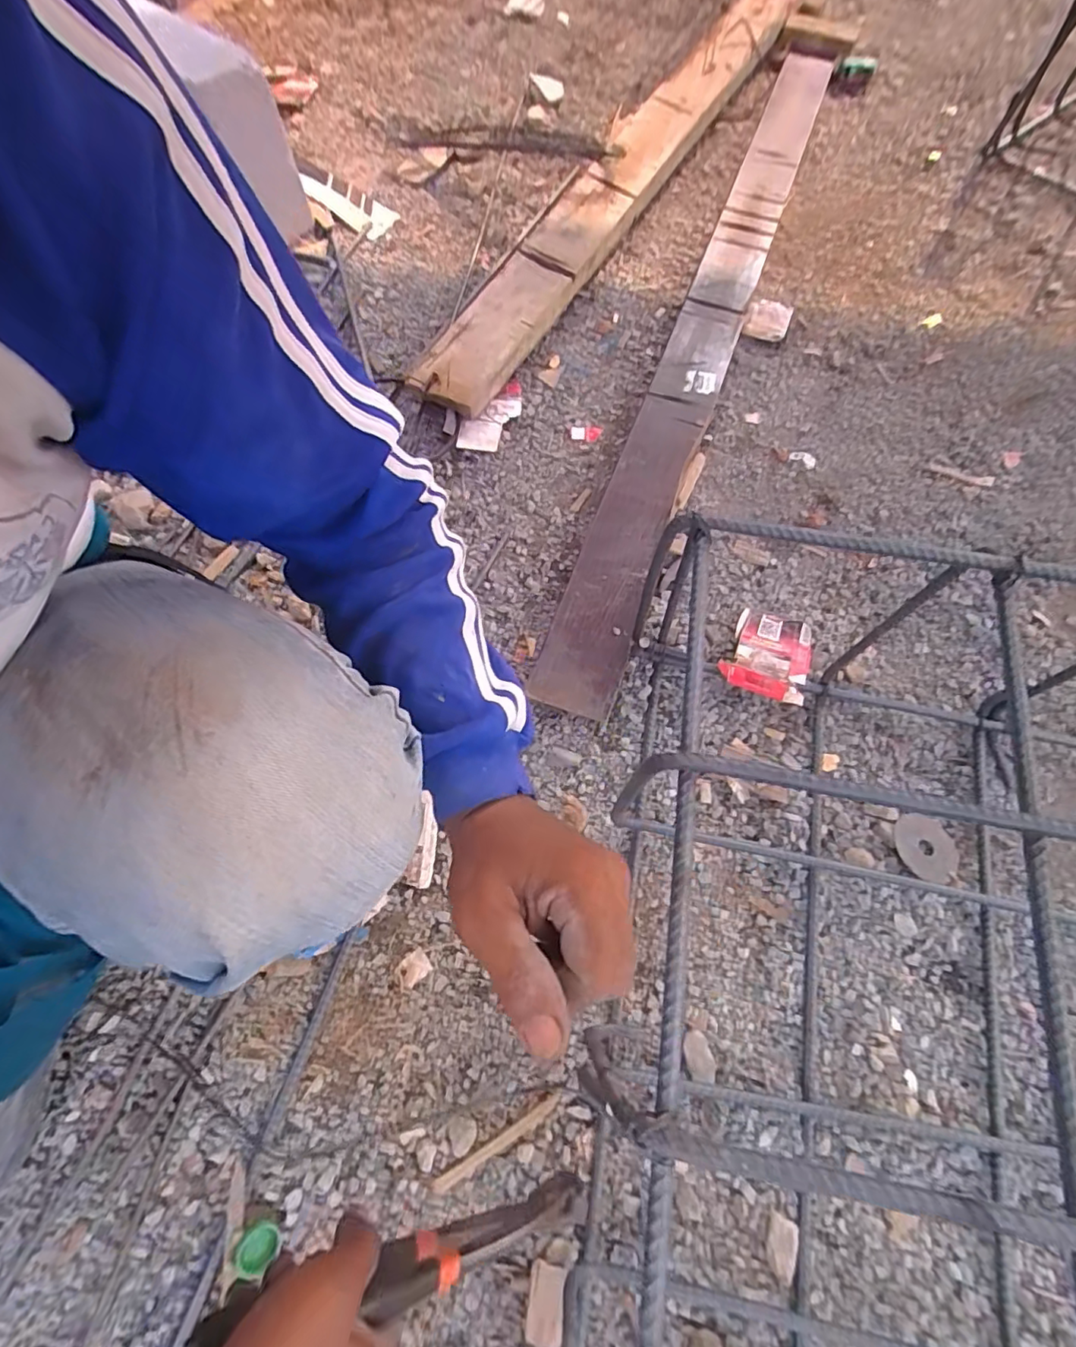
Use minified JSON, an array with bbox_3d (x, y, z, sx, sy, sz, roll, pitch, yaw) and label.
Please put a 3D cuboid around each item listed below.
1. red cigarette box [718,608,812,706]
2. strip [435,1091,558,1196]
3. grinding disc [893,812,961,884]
[{"bbox_3d":[0.253,-0.020,0.632,0.088,0.034,0.103,19,69,9],"label":"red cigarette box"},{"bbox_3d":[-0.033,0.388,0.472,0.119,0.004,0.012,-30,68,-12],"label":"strip"},{"bbox_3d":[0.382,0.171,0.559,0.064,0.009,0.062,-1,66,1],"label":"grinding disc"}]

